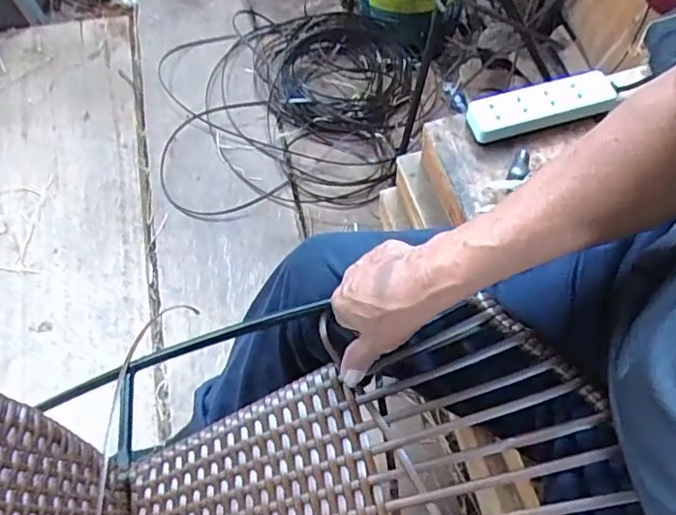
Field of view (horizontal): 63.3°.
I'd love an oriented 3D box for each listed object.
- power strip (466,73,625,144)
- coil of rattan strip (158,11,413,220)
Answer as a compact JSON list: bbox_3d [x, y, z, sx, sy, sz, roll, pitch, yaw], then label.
[{"bbox_3d":[0.243,-0.182,0.645,0.178,0.027,0.049,-15,63,-6],"label":"power strip"},{"bbox_3d":[-0.092,-0.315,1.121,0.499,0.079,0.511,-1,63,2],"label":"coil of rattan strip"}]

